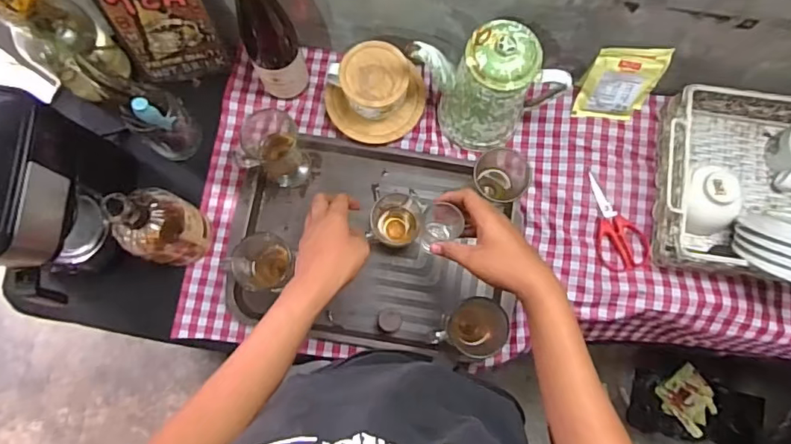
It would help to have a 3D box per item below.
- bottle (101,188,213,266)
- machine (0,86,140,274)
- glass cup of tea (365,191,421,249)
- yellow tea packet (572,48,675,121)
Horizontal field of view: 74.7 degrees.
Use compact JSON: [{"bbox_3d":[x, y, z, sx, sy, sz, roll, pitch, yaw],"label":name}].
[{"bbox_3d":[-0.311,0.010,0.701,0.078,0.201,0.089,19,80,2],"label":"bottle"},{"bbox_3d":[-0.446,-0.041,0.655,0.142,0.239,0.211,-3,80,-2],"label":"machine"},{"bbox_3d":[0.001,-0.006,0.773,0.072,0.078,0.086,9,79,0],"label":"glass cup of tea"},{"bbox_3d":[0.333,-0.205,0.767,0.106,0.122,0.020,5,52,6],"label":"yellow tea packet"}]

